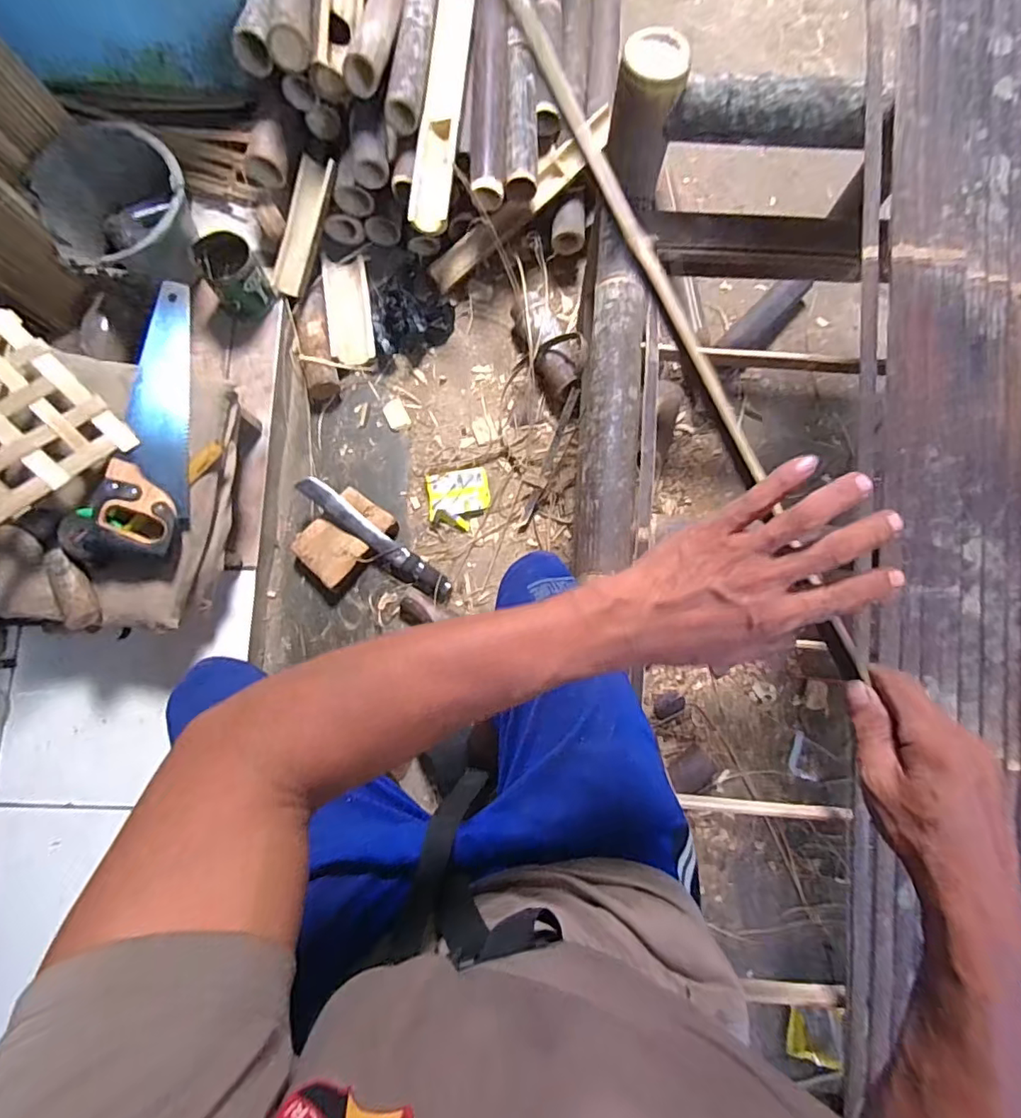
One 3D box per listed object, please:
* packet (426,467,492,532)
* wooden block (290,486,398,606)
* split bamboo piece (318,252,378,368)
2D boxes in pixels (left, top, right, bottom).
[{"bbox_3d":[-0.097,-0.114,1.015,0.115,0.032,0.113,-7,80,0],"label":"packet"},{"bbox_3d":[-0.312,-0.032,0.981,0.119,0.051,0.192,43,83,8],"label":"wooden block"},{"bbox_3d":[-0.317,-0.491,1.056,0.082,0.042,0.222,-8,80,0],"label":"split bamboo piece"}]

